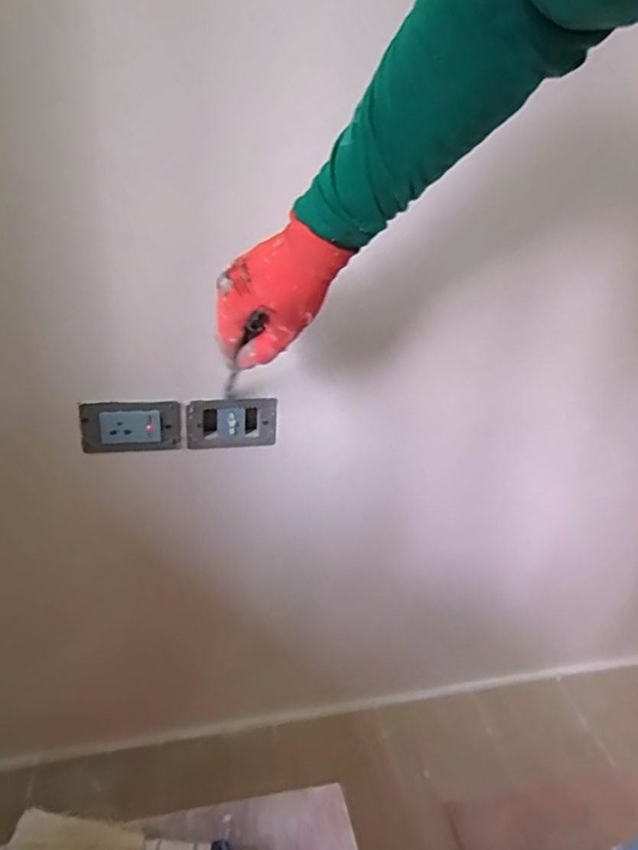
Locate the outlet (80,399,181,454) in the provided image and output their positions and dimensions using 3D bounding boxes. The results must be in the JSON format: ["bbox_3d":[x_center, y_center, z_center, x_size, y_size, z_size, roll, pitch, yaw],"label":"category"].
[{"bbox_3d":[-0.235,0.003,0.732,0.120,0.074,0.010,-4,31,-17],"label":"outlet"}]

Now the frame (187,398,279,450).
[{"bbox_3d":[-0.111,-0.002,0.757,0.118,0.071,0.006,-2,31,-14],"label":"frame"}]

